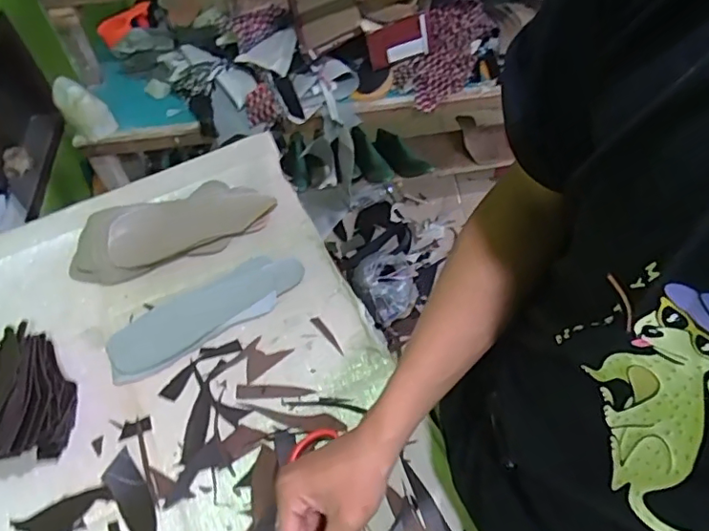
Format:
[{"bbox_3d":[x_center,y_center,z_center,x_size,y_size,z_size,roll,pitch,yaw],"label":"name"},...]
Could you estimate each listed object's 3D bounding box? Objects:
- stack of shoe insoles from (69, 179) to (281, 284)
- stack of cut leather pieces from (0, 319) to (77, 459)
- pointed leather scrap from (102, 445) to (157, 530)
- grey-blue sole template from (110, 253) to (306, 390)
[{"bbox_3d":[-0.296,-0.060,0.911,0.320,0.032,0.138,-16,63,-10],"label":"stack of shoe insoles"},{"bbox_3d":[-0.452,0.168,0.714,0.175,0.081,0.170,-13,57,-4],"label":"stack of cut leather pieces"},{"bbox_3d":[-0.269,0.287,0.680,0.040,0.015,0.130,-34,61,-17],"label":"pointed leather scrap"},{"bbox_3d":[-0.218,0.066,0.831,0.300,0.010,0.093,-29,59,-17],"label":"grey-blue sole template"}]

